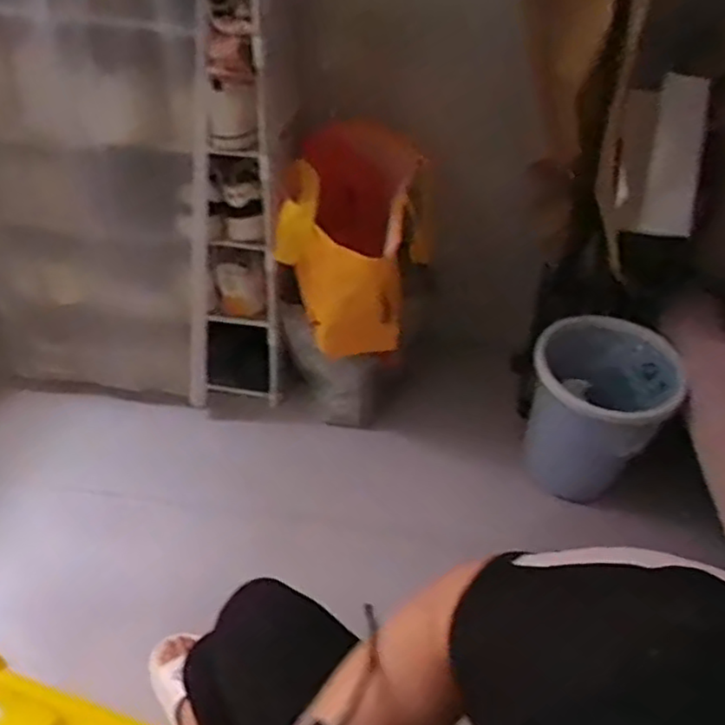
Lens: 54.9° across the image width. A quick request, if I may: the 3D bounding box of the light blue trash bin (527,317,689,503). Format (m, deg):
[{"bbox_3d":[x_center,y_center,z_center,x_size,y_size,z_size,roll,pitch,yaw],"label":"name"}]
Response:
[{"bbox_3d":[0.415,0.109,1.281,0.230,0.318,0.228,23,45,17],"label":"light blue trash bin"}]

